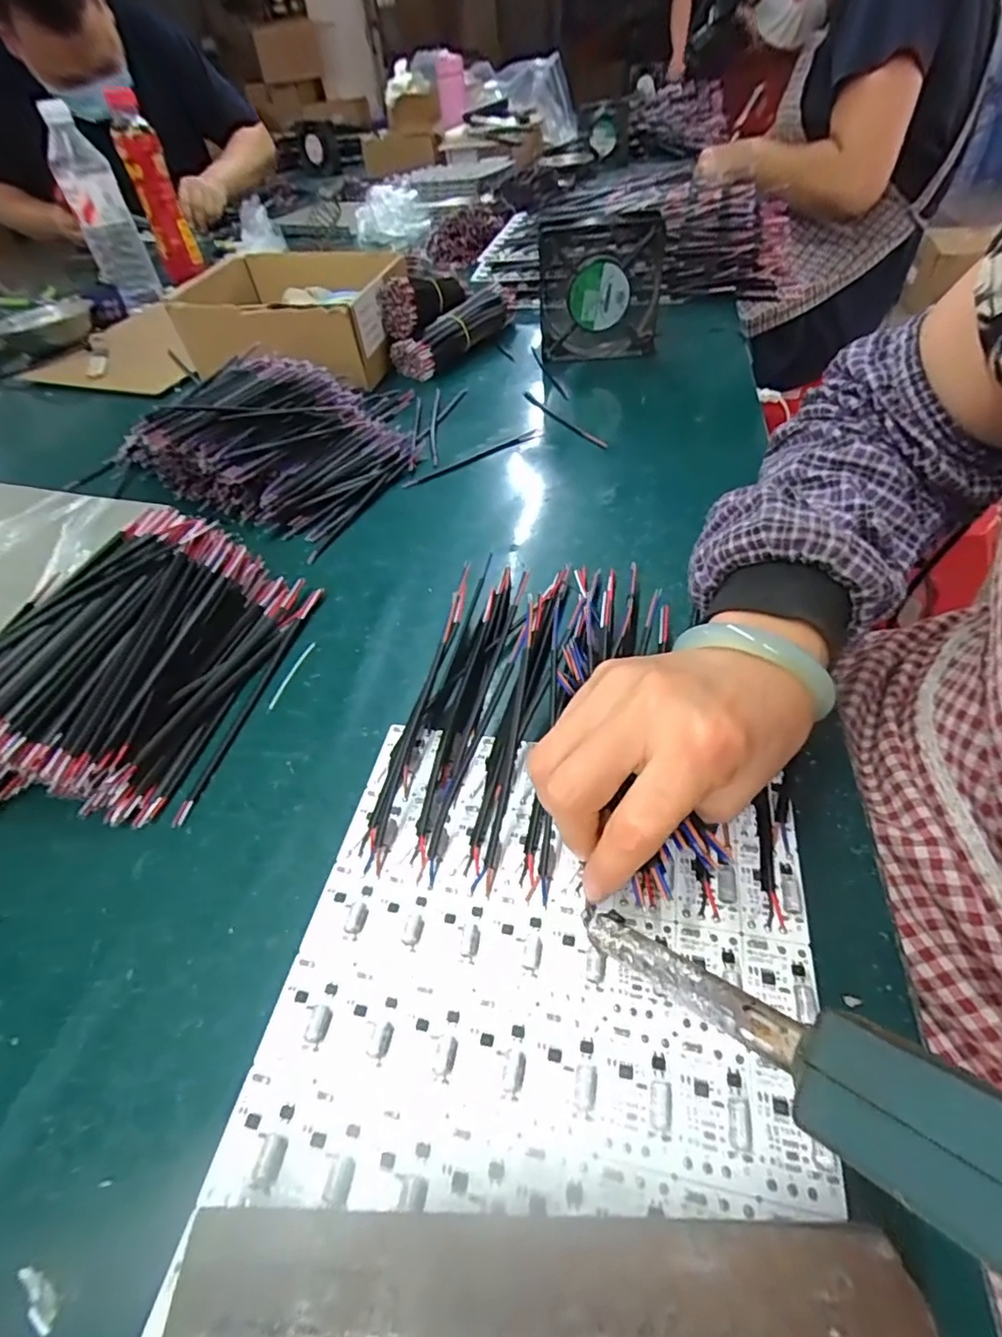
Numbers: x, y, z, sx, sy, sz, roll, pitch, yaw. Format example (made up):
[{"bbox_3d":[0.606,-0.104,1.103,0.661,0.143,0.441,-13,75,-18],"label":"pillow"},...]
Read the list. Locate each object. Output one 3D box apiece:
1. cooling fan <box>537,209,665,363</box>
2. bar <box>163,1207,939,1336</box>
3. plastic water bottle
[{"bbox_3d":[0.099,-0.378,0.575,0.118,0.114,0.036,-2,48,4],"label":"cooling fan"},{"bbox_3d":[0.010,0.178,0.161,0.197,0.022,0.034,-3,48,4],"label":"bar"},{"bbox_3d":[-0.572,-0.651,0.818,0.076,0.212,0.081,-21,49,-12],"label":"plastic water bottle"}]

